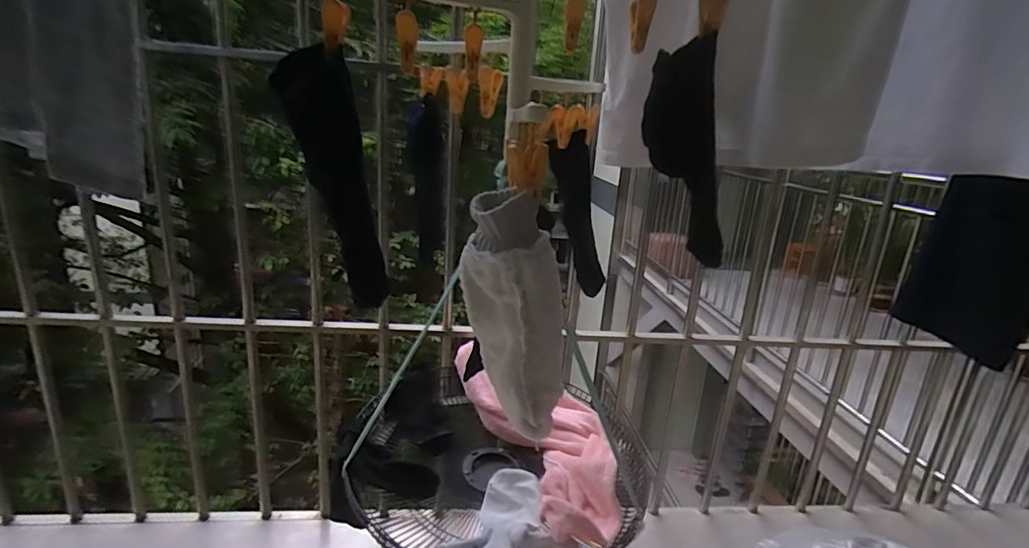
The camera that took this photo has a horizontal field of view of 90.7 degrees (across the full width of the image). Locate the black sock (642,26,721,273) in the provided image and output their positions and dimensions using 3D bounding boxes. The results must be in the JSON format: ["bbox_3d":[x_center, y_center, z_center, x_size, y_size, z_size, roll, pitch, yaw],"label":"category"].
[{"bbox_3d":[0.187,-0.129,0.545,0.099,0.217,0.018,10,18,18],"label":"black sock"}]

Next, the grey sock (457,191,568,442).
[{"bbox_3d":[-0.005,0.034,0.412,0.089,0.202,0.043,6,14,40],"label":"grey sock"}]

